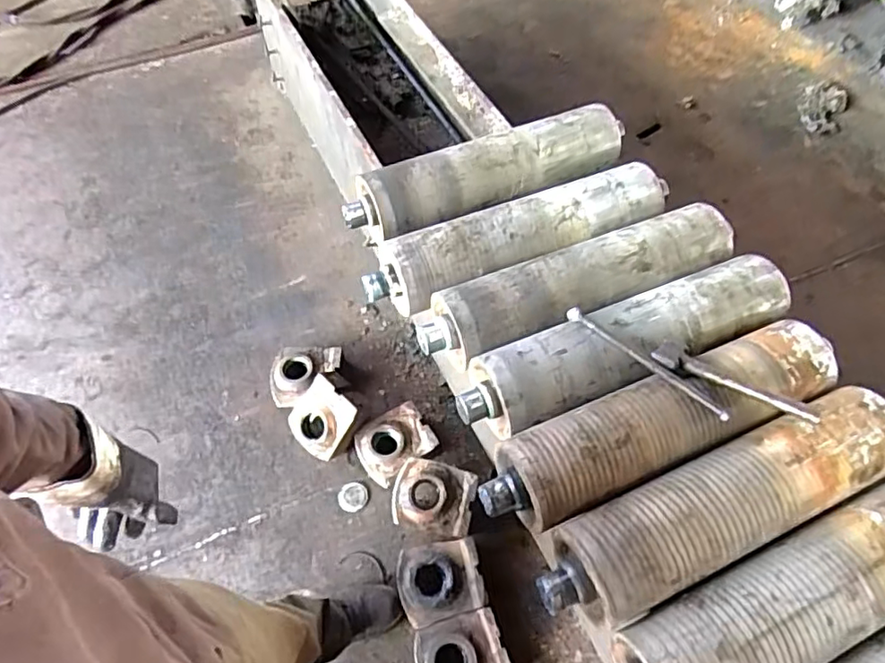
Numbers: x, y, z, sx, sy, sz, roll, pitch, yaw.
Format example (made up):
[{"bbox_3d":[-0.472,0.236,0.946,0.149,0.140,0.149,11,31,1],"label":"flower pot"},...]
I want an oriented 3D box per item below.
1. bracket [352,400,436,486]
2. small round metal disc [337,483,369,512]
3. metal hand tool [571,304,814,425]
[{"bbox_3d":[-0.128,0.288,1.557,0.190,0.090,0.163,-31,64,-17],"label":"bracket"},{"bbox_3d":[-0.230,0.424,1.525,0.076,0.006,0.074,0,59,0],"label":"small round metal disc"},{"bbox_3d":[0.412,0.063,1.023,0.432,0.041,0.096,29,60,16],"label":"metal hand tool"}]

